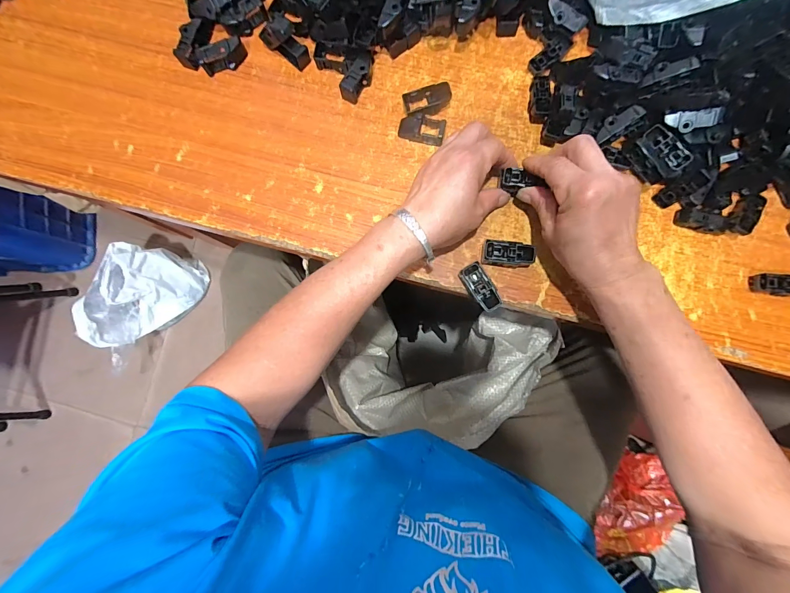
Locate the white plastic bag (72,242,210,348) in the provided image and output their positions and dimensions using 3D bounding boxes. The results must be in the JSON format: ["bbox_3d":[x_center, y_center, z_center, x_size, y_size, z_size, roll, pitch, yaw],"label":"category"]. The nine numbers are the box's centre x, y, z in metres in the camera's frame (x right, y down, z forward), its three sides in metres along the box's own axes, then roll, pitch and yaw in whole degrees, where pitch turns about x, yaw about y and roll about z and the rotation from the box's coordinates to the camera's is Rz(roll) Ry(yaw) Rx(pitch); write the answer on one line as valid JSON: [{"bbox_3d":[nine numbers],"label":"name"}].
[{"bbox_3d":[-0.641,0.004,0.882,0.170,0.165,0.267,32,87,5],"label":"white plastic bag"}]

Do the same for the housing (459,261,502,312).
[{"bbox_3d":[0.085,-0.008,0.346,0.023,0.019,0.049,-34,84,-1],"label":"housing"}]

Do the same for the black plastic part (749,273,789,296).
[{"bbox_3d":[0.373,-0.011,0.330,0.047,0.017,0.018,9,85,17],"label":"black plastic part"}]

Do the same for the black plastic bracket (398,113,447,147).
[{"bbox_3d":[0.029,-0.179,0.366,0.048,0.015,0.030,11,85,3],"label":"black plastic bracket"}]

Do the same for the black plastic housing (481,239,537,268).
[{"bbox_3d":[0.113,-0.042,0.347,0.050,0.020,0.023,8,85,3],"label":"black plastic housing"}]

